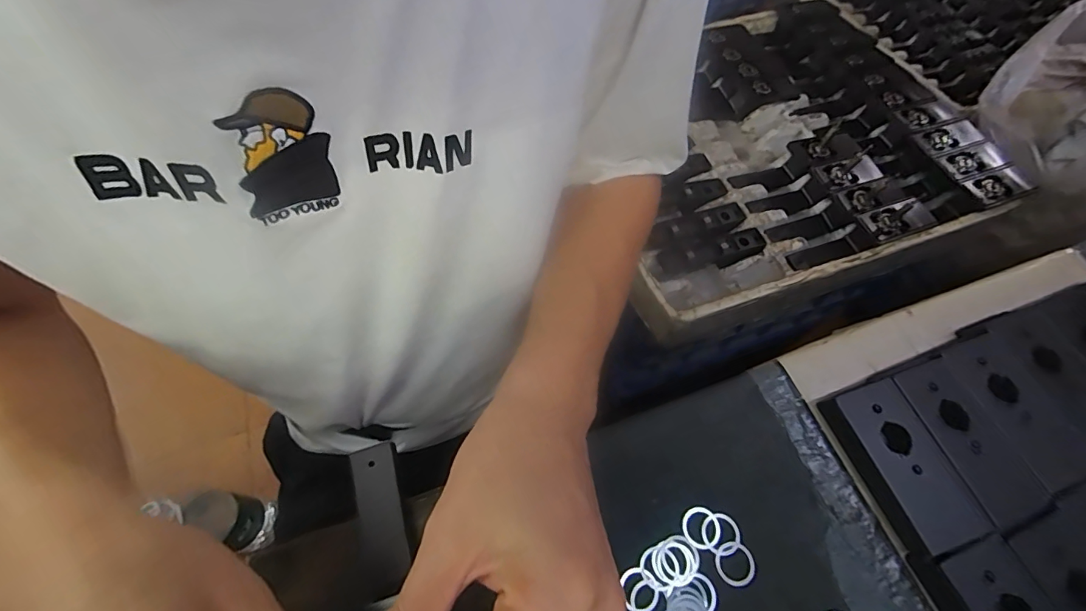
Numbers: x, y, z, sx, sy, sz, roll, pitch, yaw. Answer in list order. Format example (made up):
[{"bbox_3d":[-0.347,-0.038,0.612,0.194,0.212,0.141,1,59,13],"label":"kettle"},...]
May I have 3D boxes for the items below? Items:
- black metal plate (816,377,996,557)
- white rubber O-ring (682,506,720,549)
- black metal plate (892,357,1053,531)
[{"bbox_3d":[0.245,0.108,0.316,0.046,0.028,0.104,-16,66,-7],"label":"black metal plate"},{"bbox_3d":[0.108,0.151,0.311,0.025,0.004,0.026,0,64,0],"label":"white rubber O-ring"},{"bbox_3d":[0.291,0.090,0.314,0.049,0.004,0.105,-17,66,-8],"label":"black metal plate"}]

